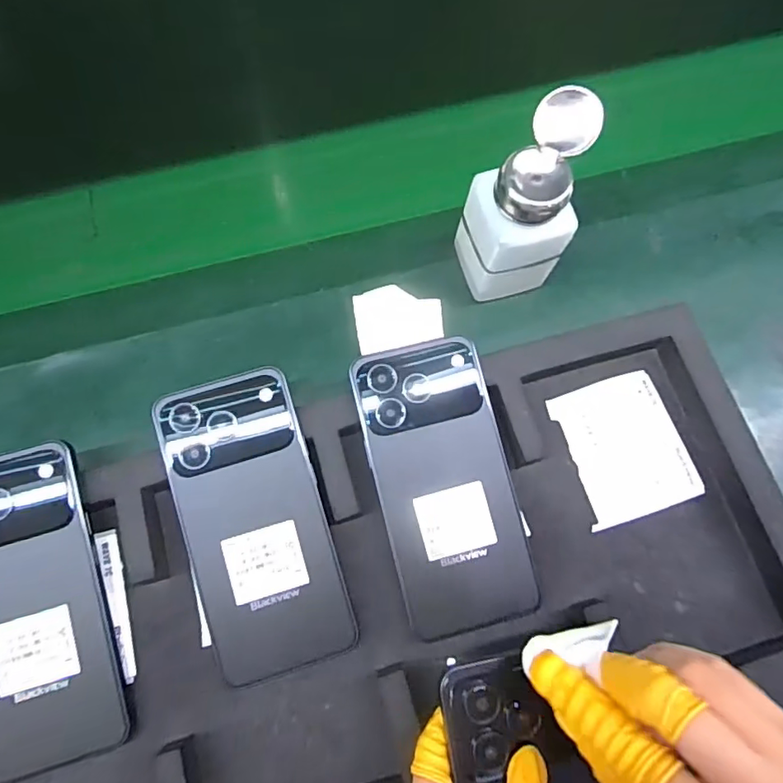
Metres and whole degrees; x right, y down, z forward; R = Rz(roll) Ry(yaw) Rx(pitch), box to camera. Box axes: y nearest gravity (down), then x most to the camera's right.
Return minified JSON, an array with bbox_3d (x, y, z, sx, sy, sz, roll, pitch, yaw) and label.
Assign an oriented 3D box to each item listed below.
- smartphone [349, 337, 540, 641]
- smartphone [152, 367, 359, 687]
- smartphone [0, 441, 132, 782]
[{"bbox_3d":[0.030,0.052,0.306,0.075,0.005,0.159,-14,85,-7],"label":"smartphone"},{"bbox_3d":[-0.075,0.072,0.297,0.074,0.006,0.161,-16,85,-8],"label":"smartphone"},{"bbox_3d":[-0.191,0.112,0.282,0.074,0.009,0.158,-15,83,-8],"label":"smartphone"}]

